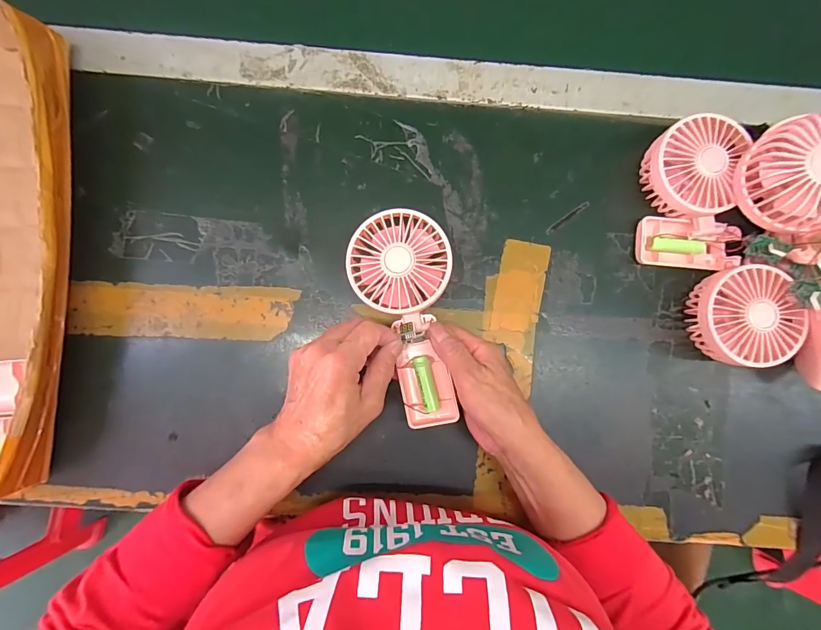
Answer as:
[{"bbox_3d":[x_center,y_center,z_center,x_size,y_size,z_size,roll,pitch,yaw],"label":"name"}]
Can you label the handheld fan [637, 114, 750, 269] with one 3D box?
[{"bbox_3d":[0.260,-0.108,0.363,0.090,0.049,0.128,-2,87,-3],"label":"handheld fan"}]

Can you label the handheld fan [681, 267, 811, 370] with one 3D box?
[{"bbox_3d":[0.295,0.002,0.357,0.077,0.049,0.083,0,87,-2],"label":"handheld fan"}]

